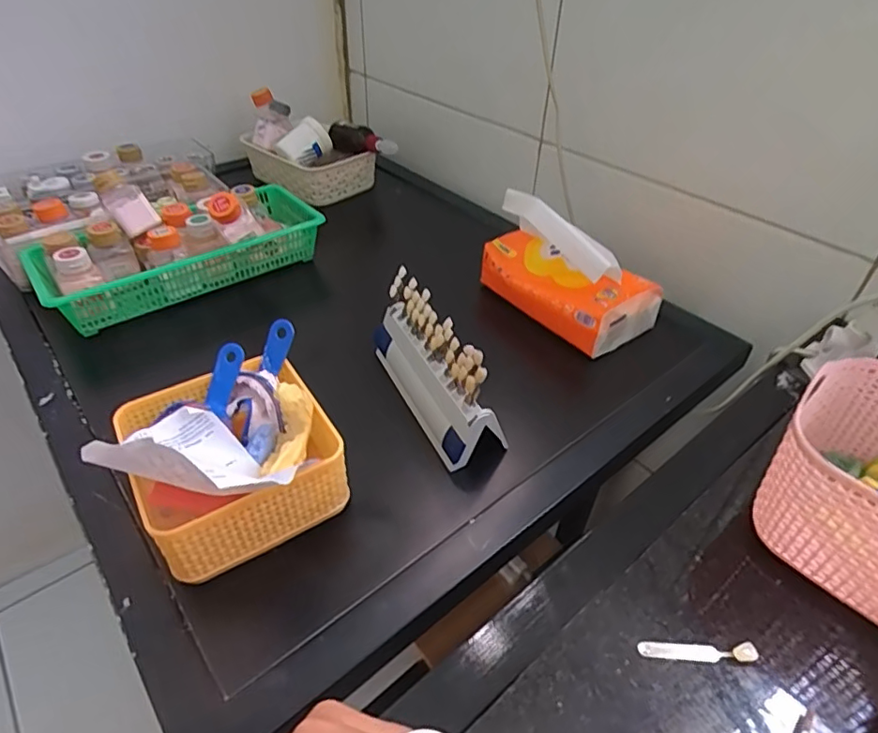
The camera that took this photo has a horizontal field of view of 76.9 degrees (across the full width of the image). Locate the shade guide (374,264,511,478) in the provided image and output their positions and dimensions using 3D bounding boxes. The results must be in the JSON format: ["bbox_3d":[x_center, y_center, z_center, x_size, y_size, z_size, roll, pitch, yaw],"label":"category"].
[{"bbox_3d":[-0.011,-0.002,0.483,0.051,0.087,0.180,-20,45,-23],"label":"shade guide"}]

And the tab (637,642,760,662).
[{"bbox_3d":[0.130,0.143,0.278,0.058,0.004,0.009,2,41,0],"label":"tab"}]

